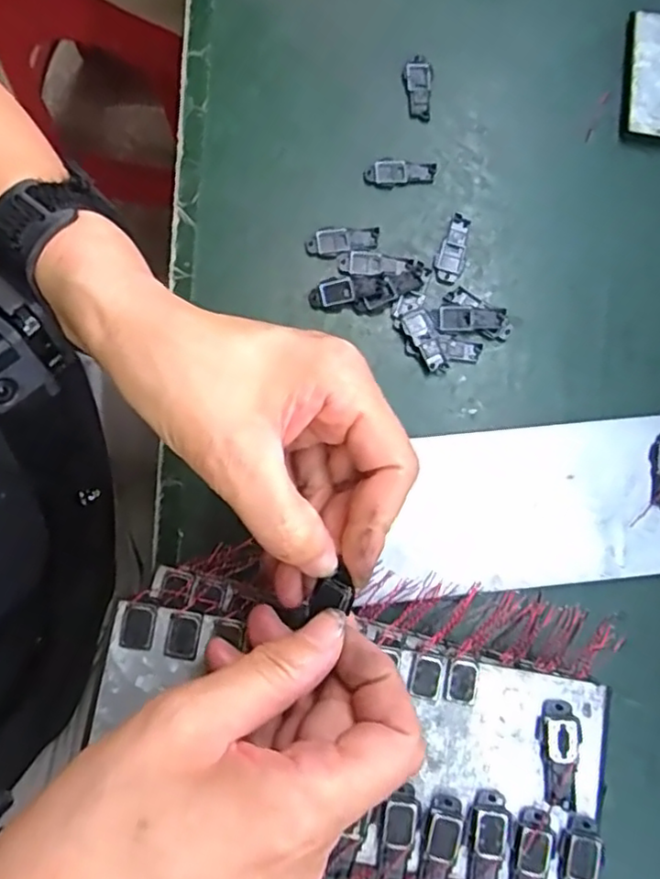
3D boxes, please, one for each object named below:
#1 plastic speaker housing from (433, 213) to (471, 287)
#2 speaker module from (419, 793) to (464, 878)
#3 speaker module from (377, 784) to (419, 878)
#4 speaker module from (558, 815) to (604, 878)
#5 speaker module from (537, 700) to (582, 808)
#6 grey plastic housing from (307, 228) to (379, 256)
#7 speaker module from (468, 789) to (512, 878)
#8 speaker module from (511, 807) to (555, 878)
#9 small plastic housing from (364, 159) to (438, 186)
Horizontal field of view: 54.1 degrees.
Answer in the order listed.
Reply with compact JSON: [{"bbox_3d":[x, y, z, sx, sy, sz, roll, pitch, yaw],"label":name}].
[{"bbox_3d":[0.069,-0.105,0.354,0.016,0.004,0.041,22,80,3],"label":"plastic speaker housing"},{"bbox_3d":[0.042,0.159,0.249,0.014,0.006,0.040,12,79,0],"label":"speaker module"},{"bbox_3d":[0.026,0.154,0.248,0.014,0.004,0.038,9,79,-1],"label":"speaker module"},{"bbox_3d":[0.095,0.167,0.248,0.016,0.004,0.039,18,79,1],"label":"speaker module"},{"bbox_3d":[0.091,0.125,0.257,0.015,0.005,0.039,9,79,-1],"label":"speaker module"},{"bbox_3d":[0.007,-0.109,0.353,0.039,0.004,0.014,-6,79,-2],"label":"grey plastic housing"},{"bbox_3d":[0.060,0.158,0.249,0.014,0.005,0.040,10,79,0],"label":"speaker module"},{"bbox_3d":[0.077,0.164,0.248,0.015,0.005,0.040,16,79,1],"label":"speaker module"},{"bbox_3d":[0.040,-0.150,0.363,0.040,0.004,0.013,0,79,-1],"label":"small plastic housing"}]

